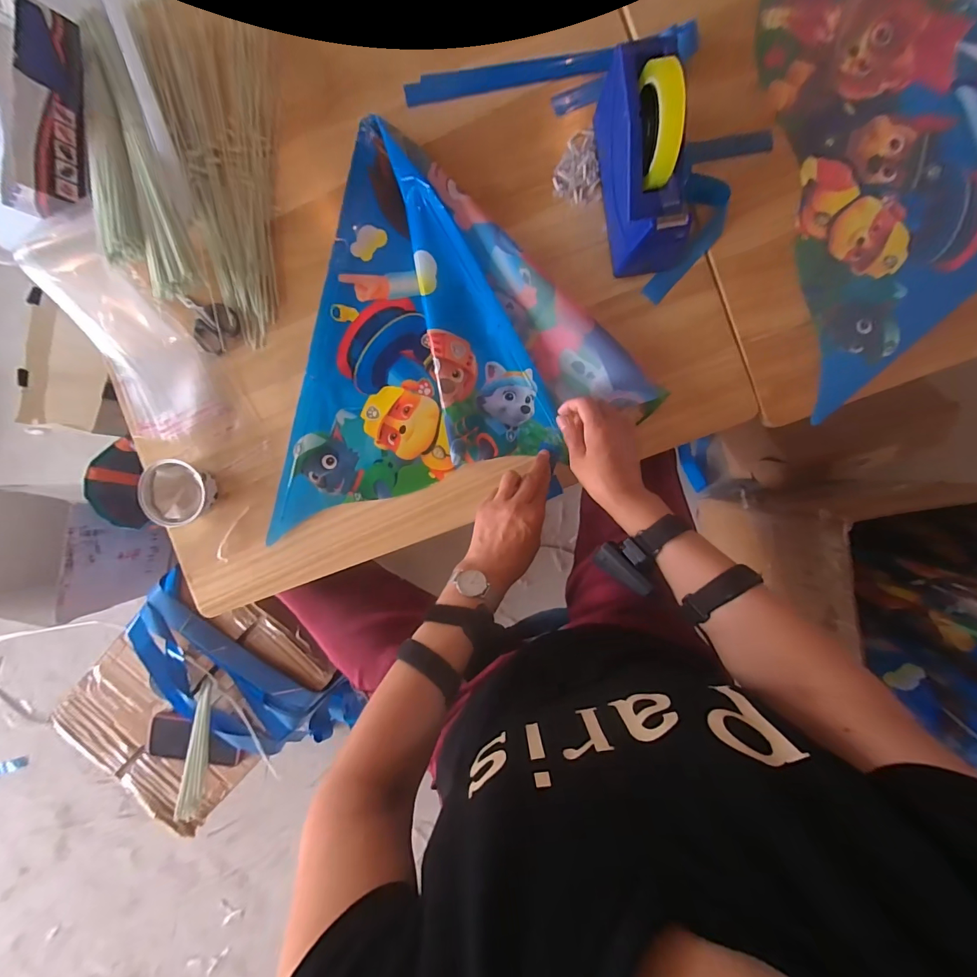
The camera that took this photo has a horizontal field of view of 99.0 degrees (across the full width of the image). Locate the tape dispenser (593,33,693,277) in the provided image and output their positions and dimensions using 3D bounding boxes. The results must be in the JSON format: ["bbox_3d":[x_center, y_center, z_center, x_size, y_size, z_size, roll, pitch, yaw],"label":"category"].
[{"bbox_3d":[0.177,-0.363,0.472,0.066,0.134,0.203,-8,91,1],"label":"tape dispenser"}]

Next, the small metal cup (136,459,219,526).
[{"bbox_3d":[-0.393,0.006,0.532,0.074,0.037,0.079,0,91,1],"label":"small metal cup"}]

